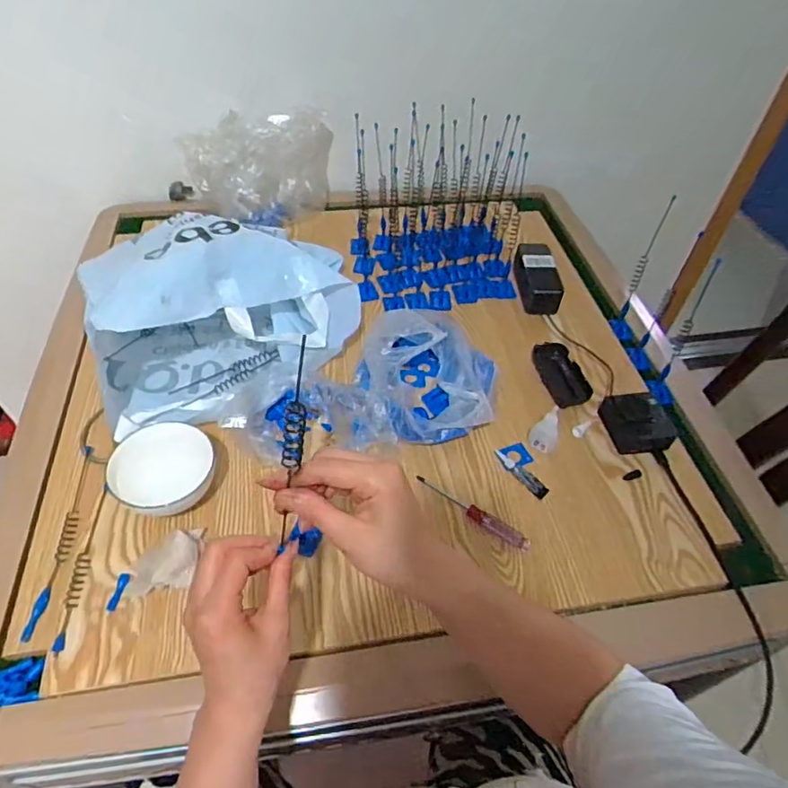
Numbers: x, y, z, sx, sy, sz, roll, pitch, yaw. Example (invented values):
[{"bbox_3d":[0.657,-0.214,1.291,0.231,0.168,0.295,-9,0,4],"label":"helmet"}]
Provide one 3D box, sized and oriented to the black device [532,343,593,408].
[{"bbox_3d":[0.240,-0.033,0.785,0.057,0.028,0.127,-6,50,-9],"label":"black device"}]

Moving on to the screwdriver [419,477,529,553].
[{"bbox_3d":[0.089,0.135,0.639,0.149,0.013,0.017,32,55,22],"label":"screwdriver"}]

